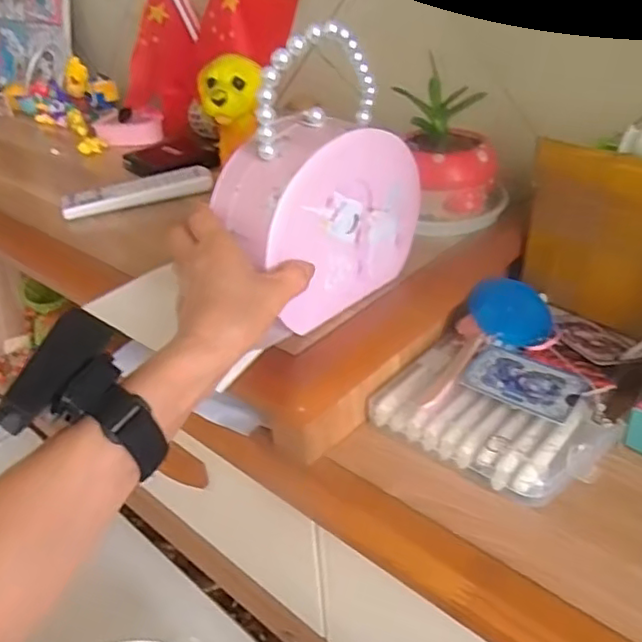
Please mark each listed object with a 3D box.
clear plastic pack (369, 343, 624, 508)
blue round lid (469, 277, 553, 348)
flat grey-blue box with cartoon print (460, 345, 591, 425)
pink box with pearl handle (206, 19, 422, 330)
[{"bbox_3d":[0.141,0.082,0.522,0.169,0.028,0.108,24,42,37],"label":"clear plastic pack"},{"bbox_3d":[0.176,-0.010,0.579,0.076,0.007,0.068,25,58,5],"label":"blue round lid"},{"bbox_3d":[0.167,0.051,0.518,0.088,0.011,0.060,18,39,31],"label":"flat grey-blue box with cartoon print"},{"bbox_3d":[-0.002,-0.116,0.498,0.064,0.209,0.170,26,43,38],"label":"pink box with pearl handle"}]

